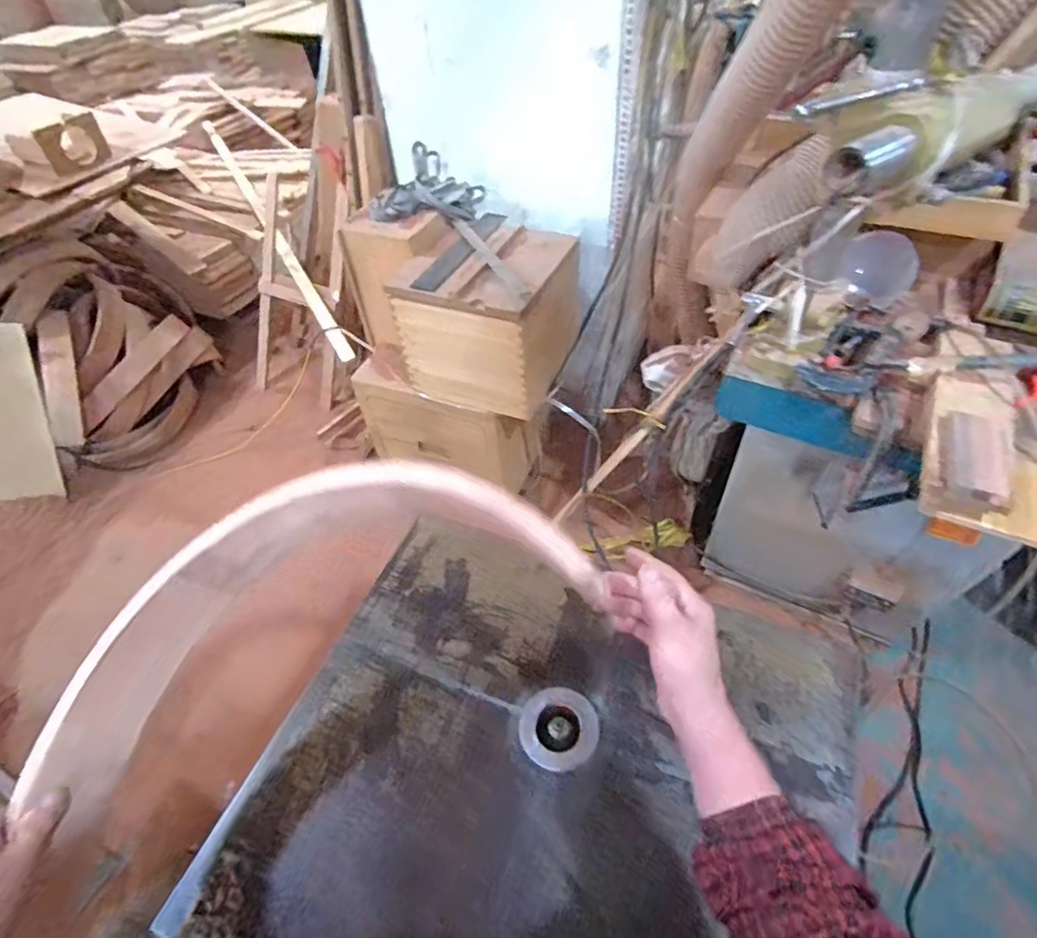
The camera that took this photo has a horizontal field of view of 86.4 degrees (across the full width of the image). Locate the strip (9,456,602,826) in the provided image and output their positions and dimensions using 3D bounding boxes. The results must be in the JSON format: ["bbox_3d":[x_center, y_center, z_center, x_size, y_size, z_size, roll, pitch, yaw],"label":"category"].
[{"bbox_3d":[-0.202,0.116,0.504,0.502,0.084,0.190,-25,48,11],"label":"strip"}]

